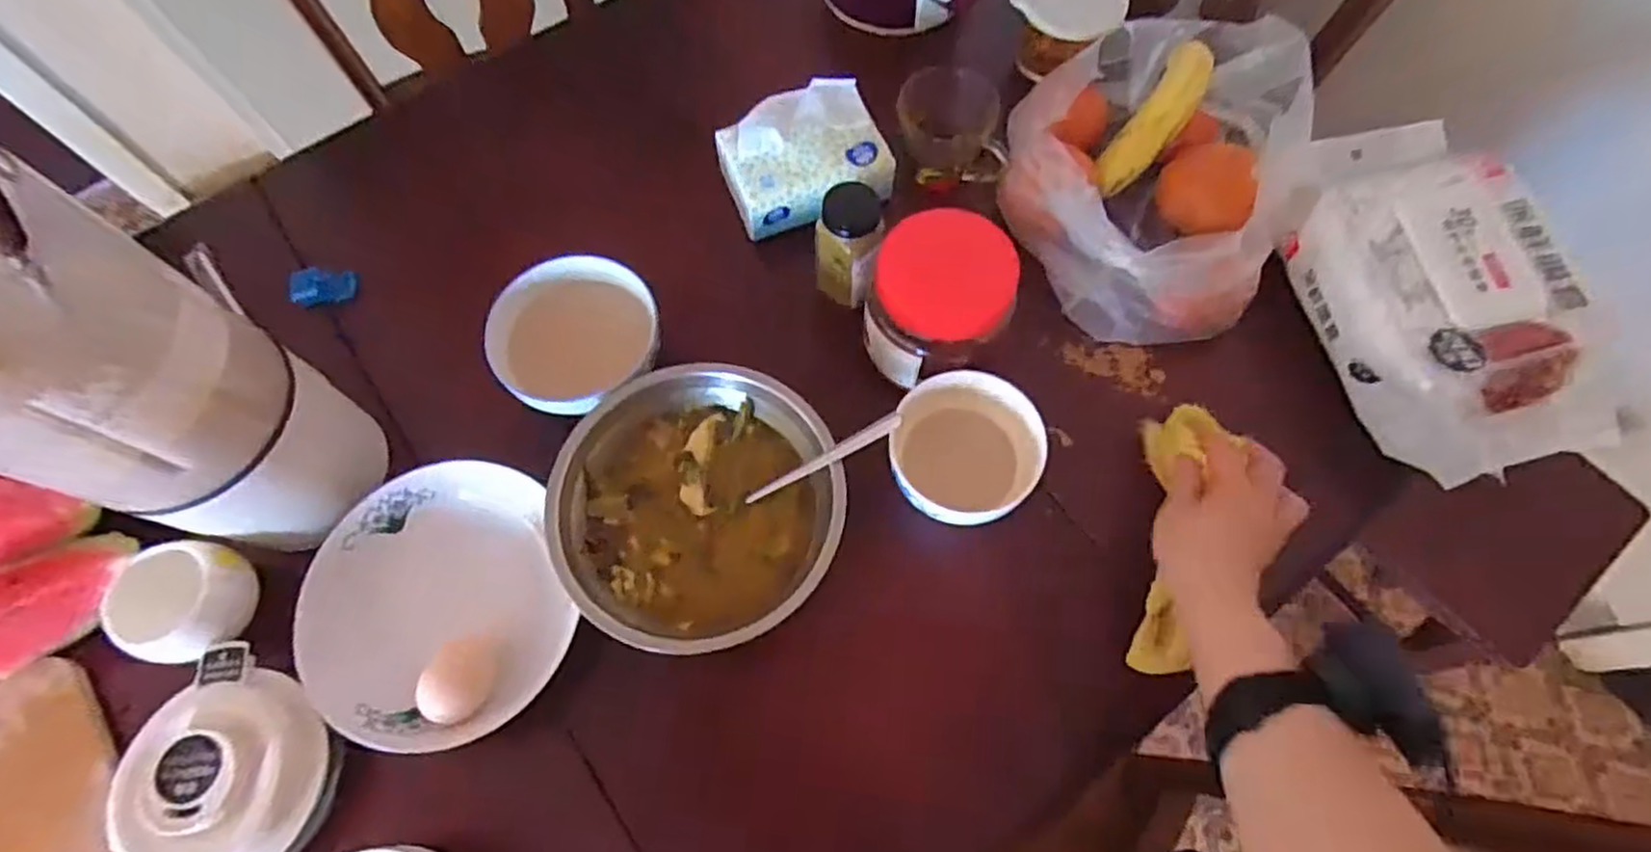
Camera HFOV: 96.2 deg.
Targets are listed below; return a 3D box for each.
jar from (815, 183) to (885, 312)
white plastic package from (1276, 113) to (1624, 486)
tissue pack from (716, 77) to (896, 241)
[{"bbox_3d":[0.017,-0.131,0.567,0.049,0.107,0.045,0,67,0],"label":"jar"},{"bbox_3d":[0.467,-0.114,0.564,0.173,0.054,0.295,-12,68,-5],"label":"white plastic package"},{"bbox_3d":[-0.018,-0.227,0.632,0.132,0.061,0.109,-23,69,-10],"label":"tissue pack"}]

